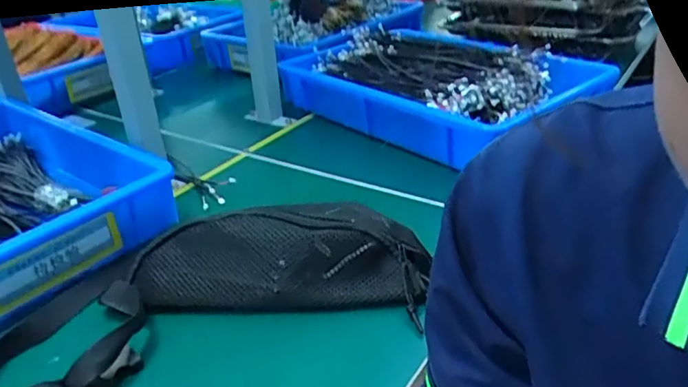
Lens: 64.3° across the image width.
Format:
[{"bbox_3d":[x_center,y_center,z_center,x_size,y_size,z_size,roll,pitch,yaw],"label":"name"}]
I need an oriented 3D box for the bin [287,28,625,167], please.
[{"bbox_3d":[0.126,-0.167,0.831,0.299,0.088,0.426,-19,31,-33],"label":"bin"}]

